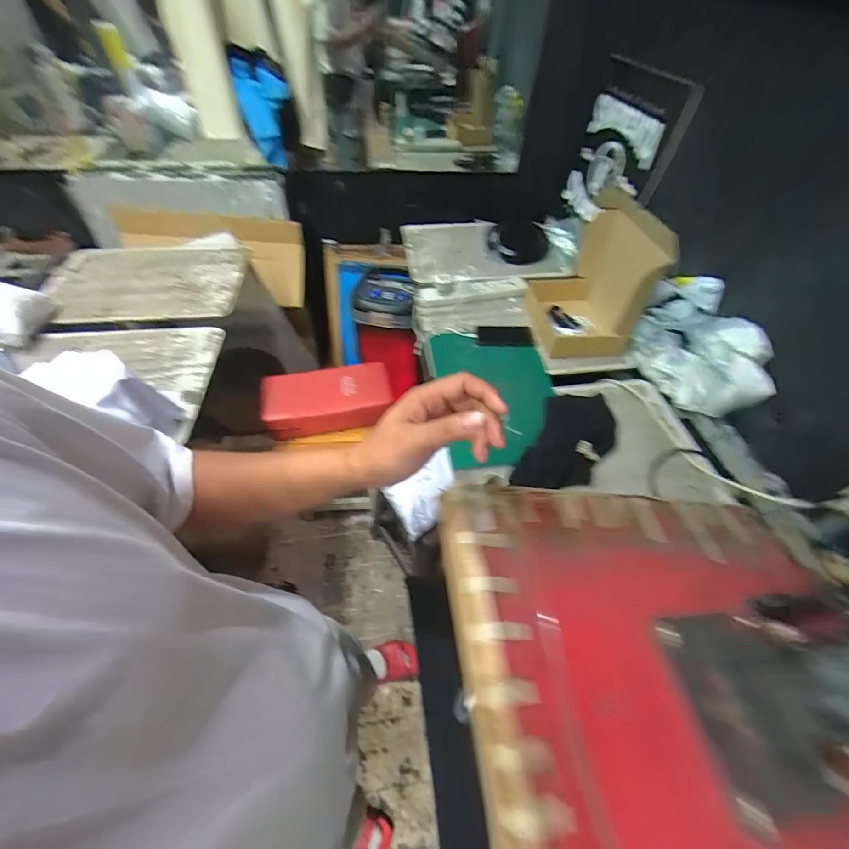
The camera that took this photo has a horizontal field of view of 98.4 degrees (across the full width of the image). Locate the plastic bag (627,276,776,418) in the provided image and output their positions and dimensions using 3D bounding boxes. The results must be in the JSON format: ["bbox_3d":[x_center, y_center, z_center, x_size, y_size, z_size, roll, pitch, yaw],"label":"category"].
[{"bbox_3d":[0.661,-0.194,0.910,0.174,0.179,0.332,-3,53,-6],"label":"plastic bag"}]

